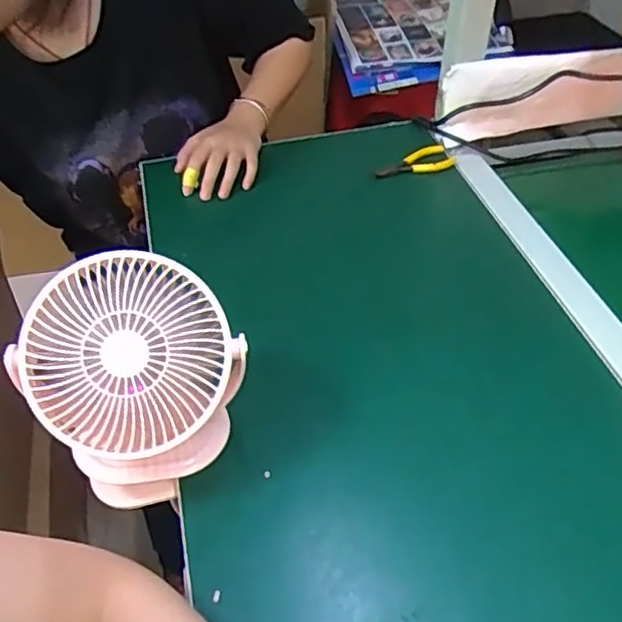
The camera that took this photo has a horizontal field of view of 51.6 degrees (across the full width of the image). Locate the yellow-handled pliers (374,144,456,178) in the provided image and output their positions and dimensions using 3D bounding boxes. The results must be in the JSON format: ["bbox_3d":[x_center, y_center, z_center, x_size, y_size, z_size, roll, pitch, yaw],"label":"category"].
[{"bbox_3d":[0.134,-0.196,0.846,0.106,0.012,0.047,-13,45,-11],"label":"yellow-handled pliers"}]

